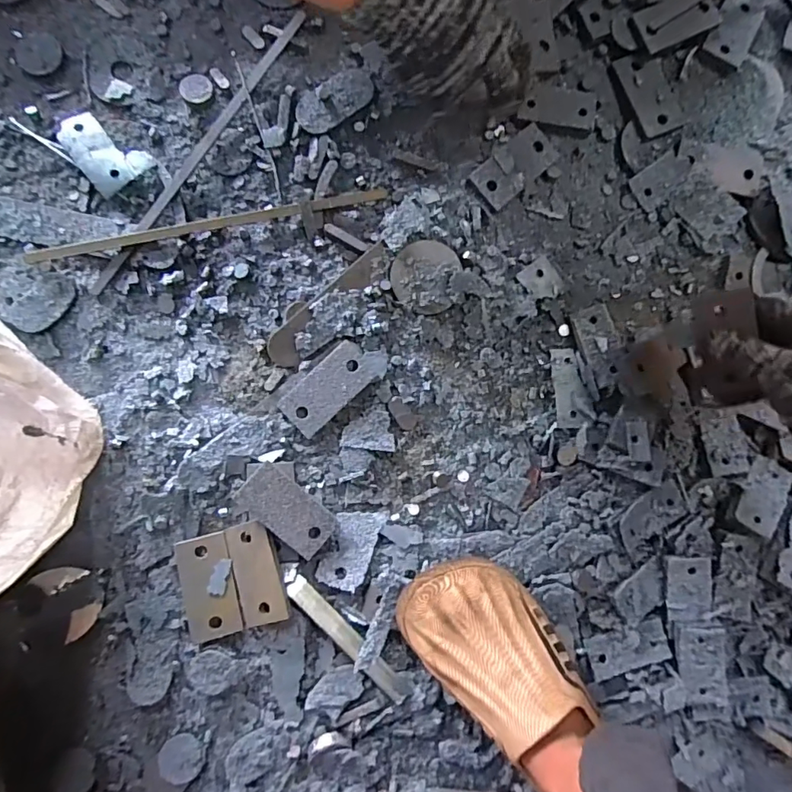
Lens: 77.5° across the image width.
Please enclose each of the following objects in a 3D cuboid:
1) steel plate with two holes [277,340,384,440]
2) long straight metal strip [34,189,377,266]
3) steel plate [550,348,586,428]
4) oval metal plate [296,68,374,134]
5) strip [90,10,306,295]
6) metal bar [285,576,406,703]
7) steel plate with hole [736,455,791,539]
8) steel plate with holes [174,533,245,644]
[{"bbox_3d":[-0.066,-0.012,0.509,0.110,0.014,0.048,-43,92,-5],"label":"steel plate with two holes"},{"bbox_3d":[-0.186,-0.176,0.503,0.358,0.008,0.015,-13,89,-6],"label":"long straight metal strip"},{"bbox_3d":[0.187,-0.009,0.536,0.028,0.010,0.086,-3,88,-5],"label":"steel plate"},{"bbox_3d":[-0.065,-0.316,0.527,0.092,0.007,0.042,-39,92,-5],"label":"oval metal plate"},{"bbox_3d":[-0.201,-0.254,0.509,0.014,0.006,0.358,34,85,-3],"label":"strip"},{"bbox_3d":[-0.046,0.244,0.490,0.020,0.015,0.163,-42,92,-5],"label":"metal bar"},{"bbox_3d":[0.401,0.109,0.536,0.042,0.006,0.089,33,68,14],"label":"steel plate with hole"},{"bbox_3d":[-0.186,0.191,0.491,0.050,0.012,0.100,-10,89,-5],"label":"steel plate with holes"}]

